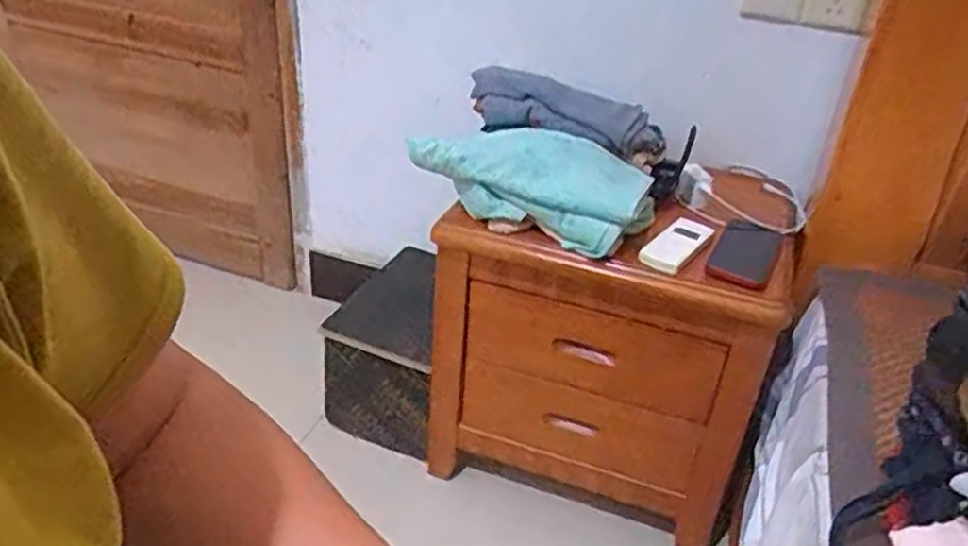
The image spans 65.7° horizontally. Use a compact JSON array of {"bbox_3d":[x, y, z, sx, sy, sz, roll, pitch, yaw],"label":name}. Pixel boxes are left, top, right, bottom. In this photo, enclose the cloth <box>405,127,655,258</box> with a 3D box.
[{"bbox_3d":[0.074,-0.138,1.069,0.316,0.087,0.182,18,35,19],"label":"cloth"}]

